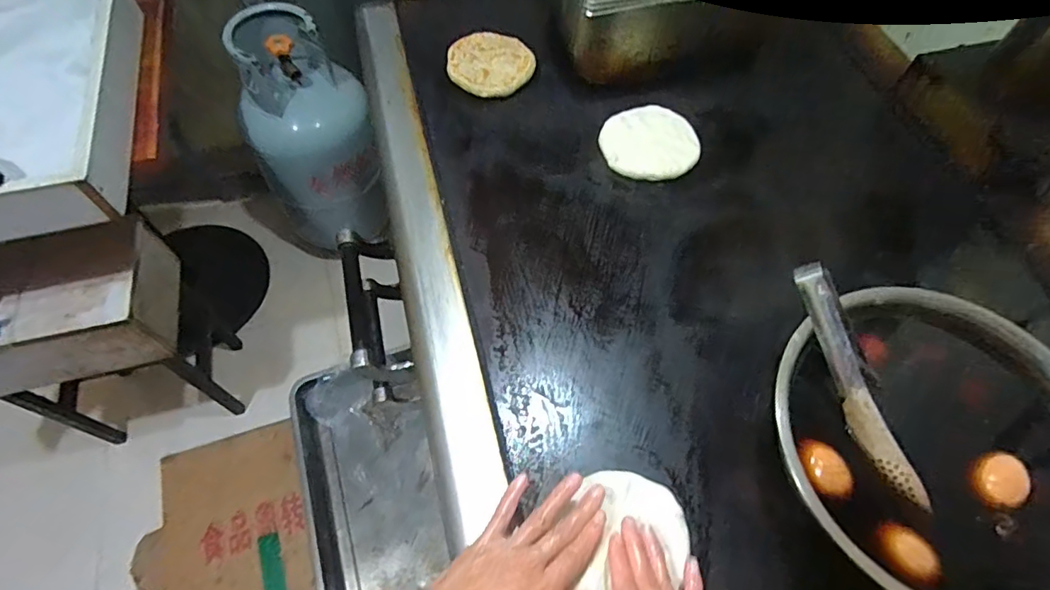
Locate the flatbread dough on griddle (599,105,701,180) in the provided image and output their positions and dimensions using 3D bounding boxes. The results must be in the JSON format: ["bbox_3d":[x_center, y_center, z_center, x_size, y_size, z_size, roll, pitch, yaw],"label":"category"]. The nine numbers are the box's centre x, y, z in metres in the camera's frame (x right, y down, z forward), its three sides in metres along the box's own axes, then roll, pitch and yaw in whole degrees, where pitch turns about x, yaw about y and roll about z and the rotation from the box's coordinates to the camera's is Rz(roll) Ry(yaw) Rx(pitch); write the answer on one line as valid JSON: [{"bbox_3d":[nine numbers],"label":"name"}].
[{"bbox_3d":[0.158,-0.194,0.689,0.119,0.017,0.105,-10,61,-7],"label":"flatbread dough on griddle"}]

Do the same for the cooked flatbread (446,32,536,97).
[{"bbox_3d":[-0.050,-0.325,0.756,0.119,0.011,0.110,-1,65,2],"label":"cooked flatbread"}]

